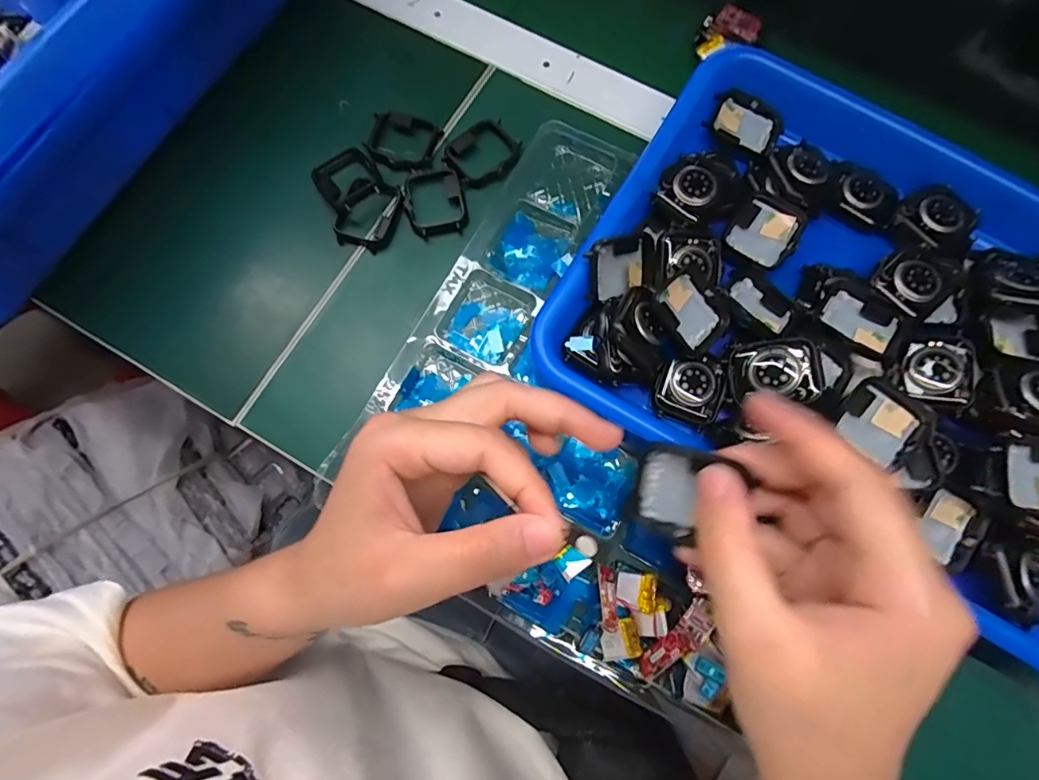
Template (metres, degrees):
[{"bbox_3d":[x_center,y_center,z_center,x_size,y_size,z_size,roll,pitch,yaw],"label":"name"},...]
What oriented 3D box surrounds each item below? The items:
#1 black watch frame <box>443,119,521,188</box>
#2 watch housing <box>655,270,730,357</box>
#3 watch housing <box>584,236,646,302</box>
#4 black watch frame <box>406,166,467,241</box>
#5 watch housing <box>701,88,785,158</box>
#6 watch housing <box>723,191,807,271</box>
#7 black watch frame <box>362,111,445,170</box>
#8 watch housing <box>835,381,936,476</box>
[{"bbox_3d":[-0.023,-0.153,0.319,0.040,0.009,0.047,37,78,8],"label":"black watch frame"},{"bbox_3d":[0.092,-0.042,0.265,0.041,0.008,0.036,47,71,-10],"label":"watch housing"},{"bbox_3d":[0.053,-0.067,0.269,0.042,0.006,0.031,-20,112,-30],"label":"watch housing"},{"bbox_3d":[-0.053,-0.119,0.314,0.037,0.008,0.048,-9,76,-3],"label":"black watch frame"},{"bbox_3d":[0.141,-0.167,0.304,0.044,0.012,0.032,30,77,7],"label":"watch housing"},{"bbox_3d":[0.142,-0.092,0.283,0.037,0.008,0.038,33,77,7],"label":"watch housing"},{"bbox_3d":[-0.076,-0.166,0.326,0.046,0.013,0.041,18,76,4],"label":"black watch frame"},{"bbox_3d":[0.182,0.016,0.246,0.037,0.012,0.039,-43,80,-11],"label":"watch housing"}]

